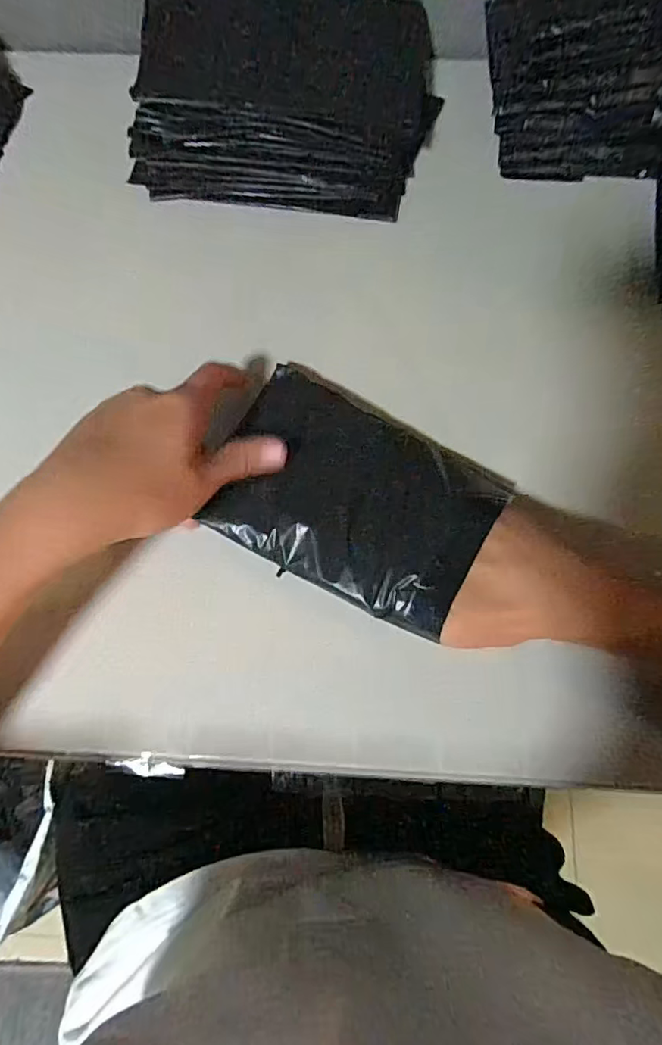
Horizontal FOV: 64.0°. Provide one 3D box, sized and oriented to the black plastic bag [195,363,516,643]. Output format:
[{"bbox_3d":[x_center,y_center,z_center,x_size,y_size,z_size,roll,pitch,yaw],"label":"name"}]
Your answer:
[{"bbox_3d":[0.012,-0.022,0.340,0.172,0.029,0.128,28,75,8],"label":"black plastic bag"}]

